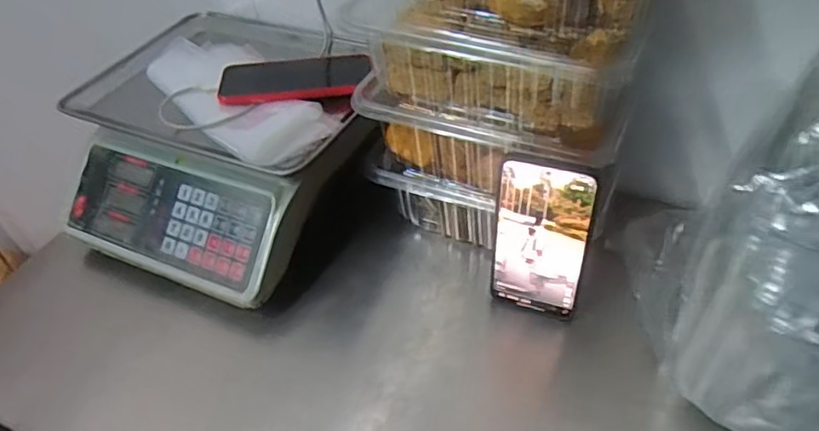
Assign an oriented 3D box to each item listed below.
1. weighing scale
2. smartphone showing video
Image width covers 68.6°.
[{"bbox_3d":[-0.205,-0.081,0.682,0.307,0.136,0.316,20,52,24],"label":"weighing scale"},{"bbox_3d":[0.111,0.025,0.512,0.078,0.161,0.004,13,40,19],"label":"smartphone showing video"}]

